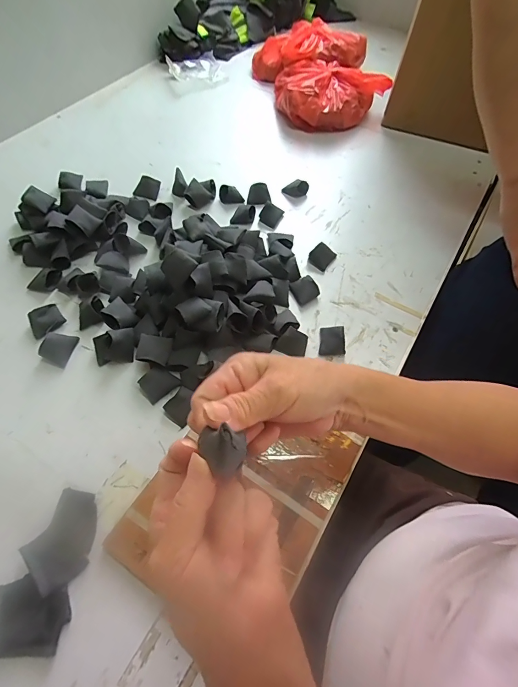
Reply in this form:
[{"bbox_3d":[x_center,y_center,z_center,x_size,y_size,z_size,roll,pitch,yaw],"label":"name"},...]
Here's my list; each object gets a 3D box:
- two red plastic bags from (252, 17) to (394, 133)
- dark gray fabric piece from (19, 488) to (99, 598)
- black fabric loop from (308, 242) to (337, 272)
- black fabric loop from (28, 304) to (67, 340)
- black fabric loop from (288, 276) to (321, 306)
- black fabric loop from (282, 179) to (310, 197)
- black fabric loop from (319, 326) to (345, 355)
[{"bbox_3d":[0.141,-0.615,0.808,0.237,0.085,0.336,-15,62,-12],"label":"two red plastic bags"},{"bbox_3d":[-0.196,0.198,0.361,0.060,0.009,0.085,24,62,10],"label":"dark gray fabric piece"},{"bbox_3d":[0.104,-0.144,0.577,0.033,0.019,0.043,35,64,15],"label":"black fabric loop"},{"bbox_3d":[-0.293,-0.031,0.490,0.042,0.016,0.046,-33,67,-20],"label":"black fabric loop"},{"bbox_3d":[0.068,-0.084,0.538,0.032,0.018,0.042,-25,65,-17],"label":"black fabric loop"},{"bbox_3d":[0.070,-0.290,0.665,0.036,0.020,0.041,33,63,14],"label":"black fabric loop"},{"bbox_3d":[0.102,-0.005,0.495,0.033,0.026,0.042,7,60,0],"label":"black fabric loop"}]

